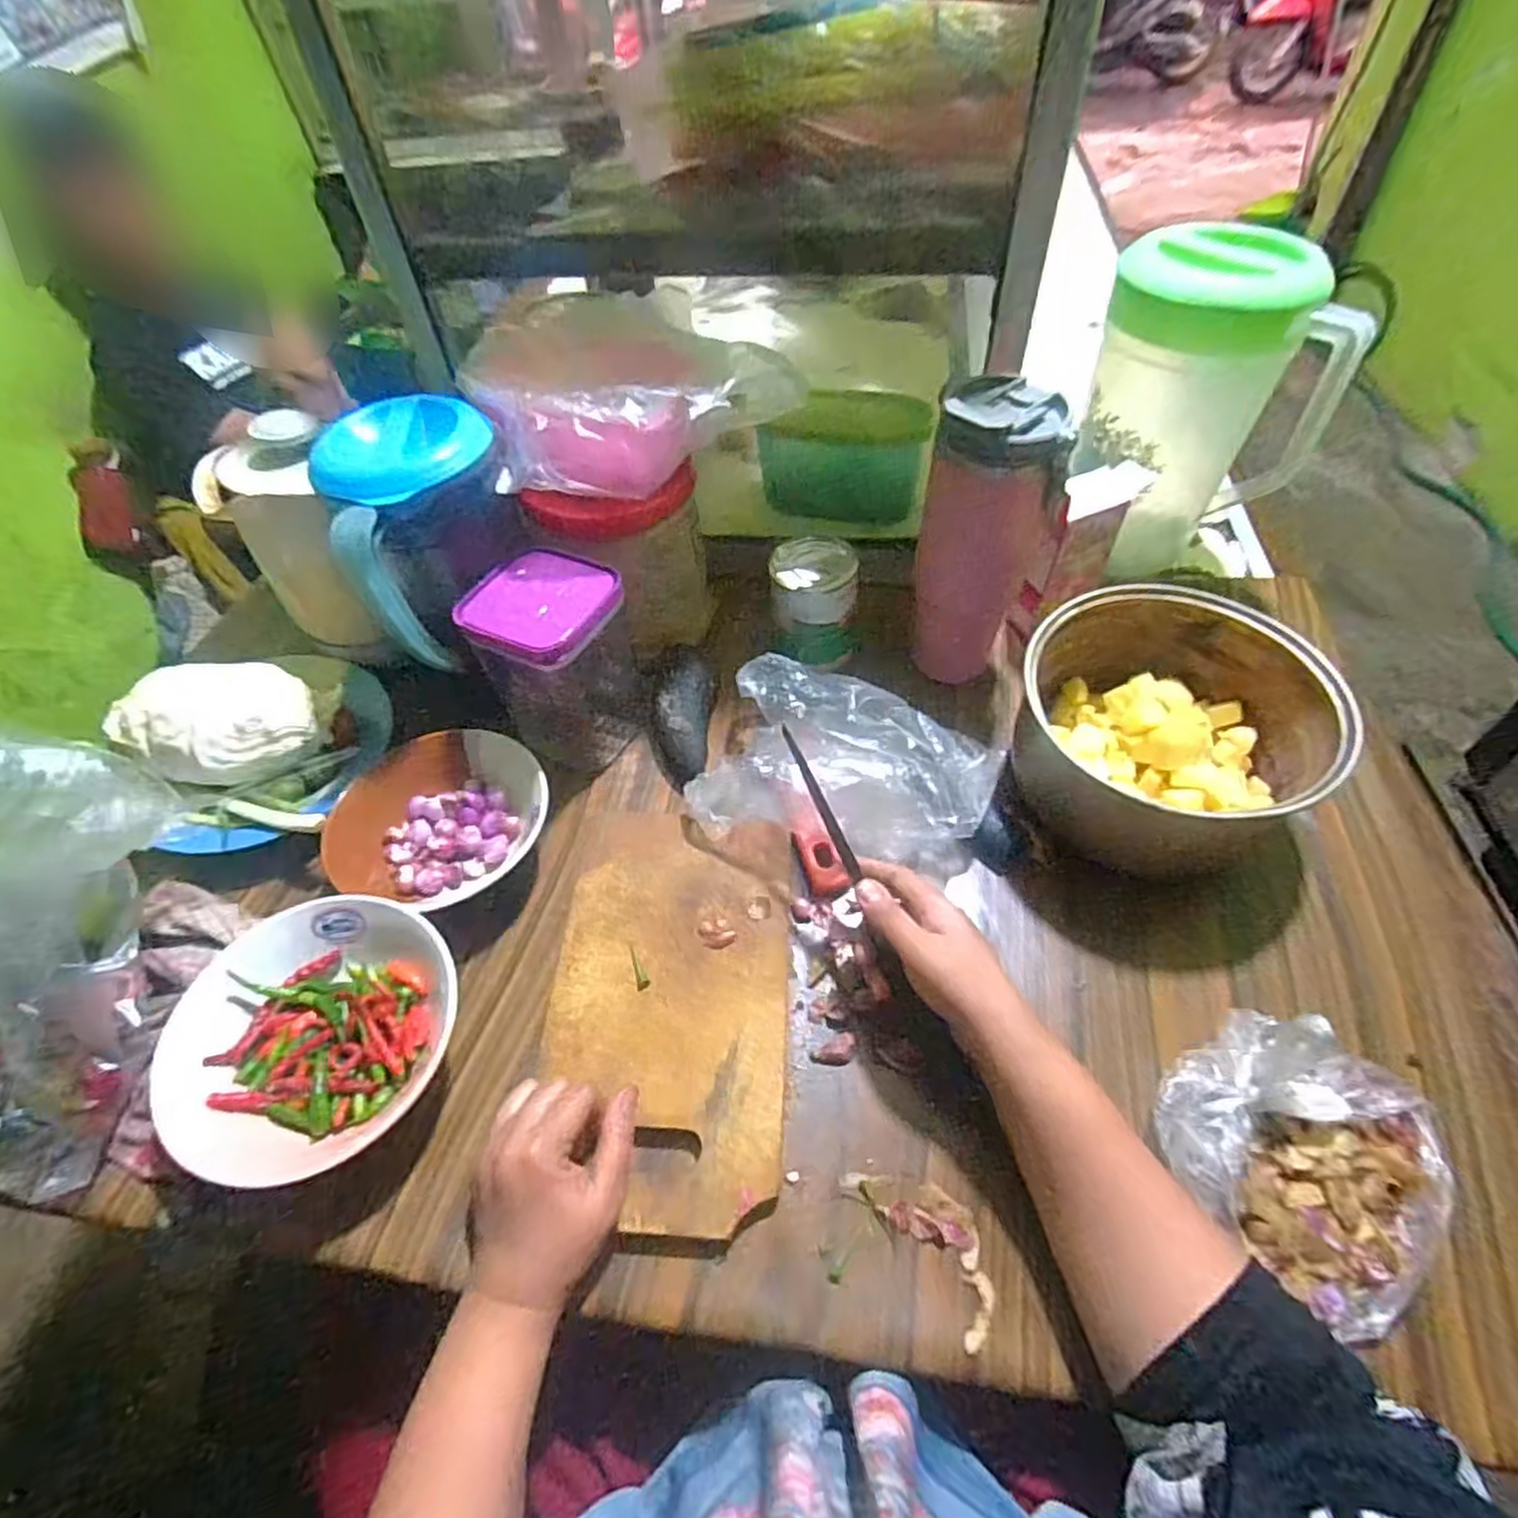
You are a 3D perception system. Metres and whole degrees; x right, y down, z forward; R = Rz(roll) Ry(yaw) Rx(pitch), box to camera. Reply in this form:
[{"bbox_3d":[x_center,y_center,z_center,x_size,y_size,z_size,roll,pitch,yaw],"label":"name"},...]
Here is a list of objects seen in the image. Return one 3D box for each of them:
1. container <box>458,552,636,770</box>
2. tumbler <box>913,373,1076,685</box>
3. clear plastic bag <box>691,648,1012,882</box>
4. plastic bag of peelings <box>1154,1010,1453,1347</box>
[{"bbox_3d":[-0.154,-0.074,0.585,0.103,0.145,0.095,23,56,22],"label":"container"},{"bbox_3d":[0.179,-0.164,0.576,0.097,0.241,0.090,-3,51,3],"label":"tumbler"},{"bbox_3d":[0.066,0.009,0.538,0.216,0.071,0.126,15,54,17],"label":"clear plastic bag"},{"bbox_3d":[0.308,0.198,0.386,0.115,0.089,0.141,-29,54,-17],"label":"plastic bag of peelings"}]

